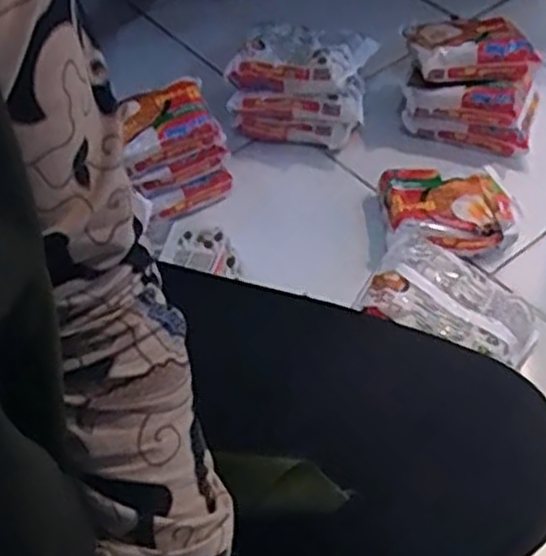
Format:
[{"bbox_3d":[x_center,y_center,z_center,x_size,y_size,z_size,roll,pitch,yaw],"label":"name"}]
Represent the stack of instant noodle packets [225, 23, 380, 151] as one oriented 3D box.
[{"bbox_3d":[0.032,-0.218,0.852,0.141,0.095,0.100,5,51,8],"label":"stack of instant noodle packets"}]

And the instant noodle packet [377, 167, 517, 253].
[{"bbox_3d":[0.173,-0.061,0.767,0.124,0.049,0.102,-6,50,-1],"label":"instant noodle packet"}]

